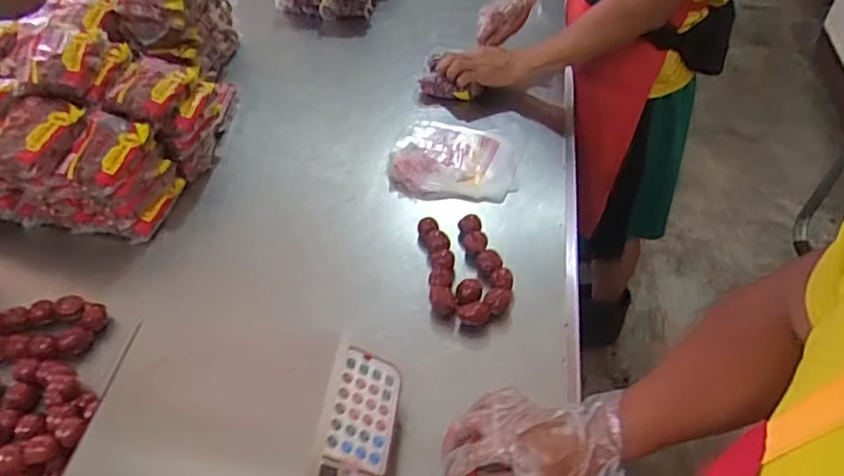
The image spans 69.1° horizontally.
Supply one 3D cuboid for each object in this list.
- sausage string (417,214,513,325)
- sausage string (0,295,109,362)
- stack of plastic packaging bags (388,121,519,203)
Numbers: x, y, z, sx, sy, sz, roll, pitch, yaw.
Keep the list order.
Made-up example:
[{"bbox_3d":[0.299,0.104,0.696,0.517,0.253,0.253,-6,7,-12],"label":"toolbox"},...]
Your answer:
[{"bbox_3d":[0.059,0.033,0.907,0.118,0.036,0.203,-11,49,-7],"label":"sausage string"},{"bbox_3d":[-0.556,0.128,0.845,0.219,0.038,0.081,-5,47,-17],"label":"sausage string"},{"bbox_3d":[0.059,-0.129,1.103,0.223,0.027,0.214,11,47,-1],"label":"stack of plastic packaging bags"}]

